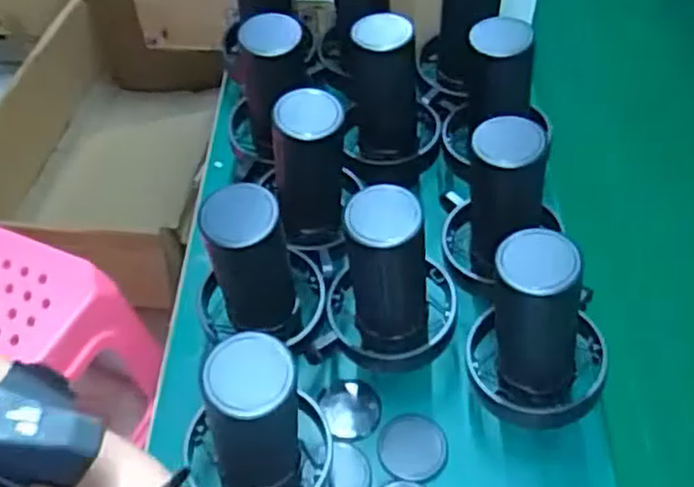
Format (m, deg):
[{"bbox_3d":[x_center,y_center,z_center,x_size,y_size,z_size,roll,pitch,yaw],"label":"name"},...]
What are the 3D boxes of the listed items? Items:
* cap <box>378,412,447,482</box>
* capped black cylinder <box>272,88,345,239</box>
[{"bbox_3d":[0.050,0.156,0.567,0.051,0.006,0.054,-1,51,1],"label":"cap"},{"bbox_3d":[-0.030,-0.061,0.595,0.054,0.113,0.056,-2,51,0],"label":"capped black cylinder"}]

